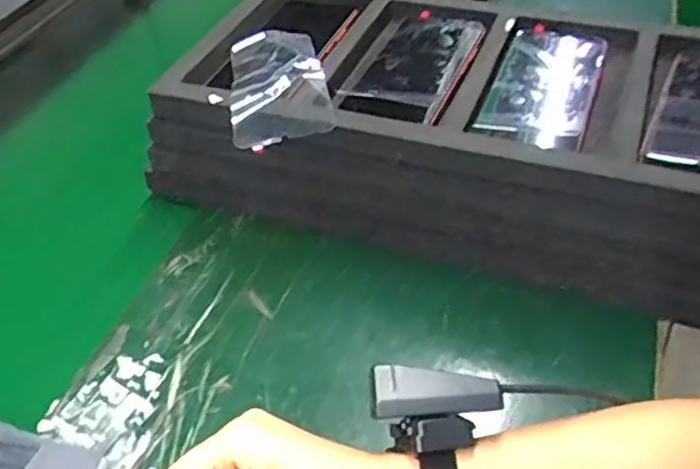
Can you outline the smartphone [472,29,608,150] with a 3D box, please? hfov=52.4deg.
[{"bbox_3d":[0.150,-0.116,0.553,0.078,0.012,0.162,11,47,20],"label":"smartphone"}]

